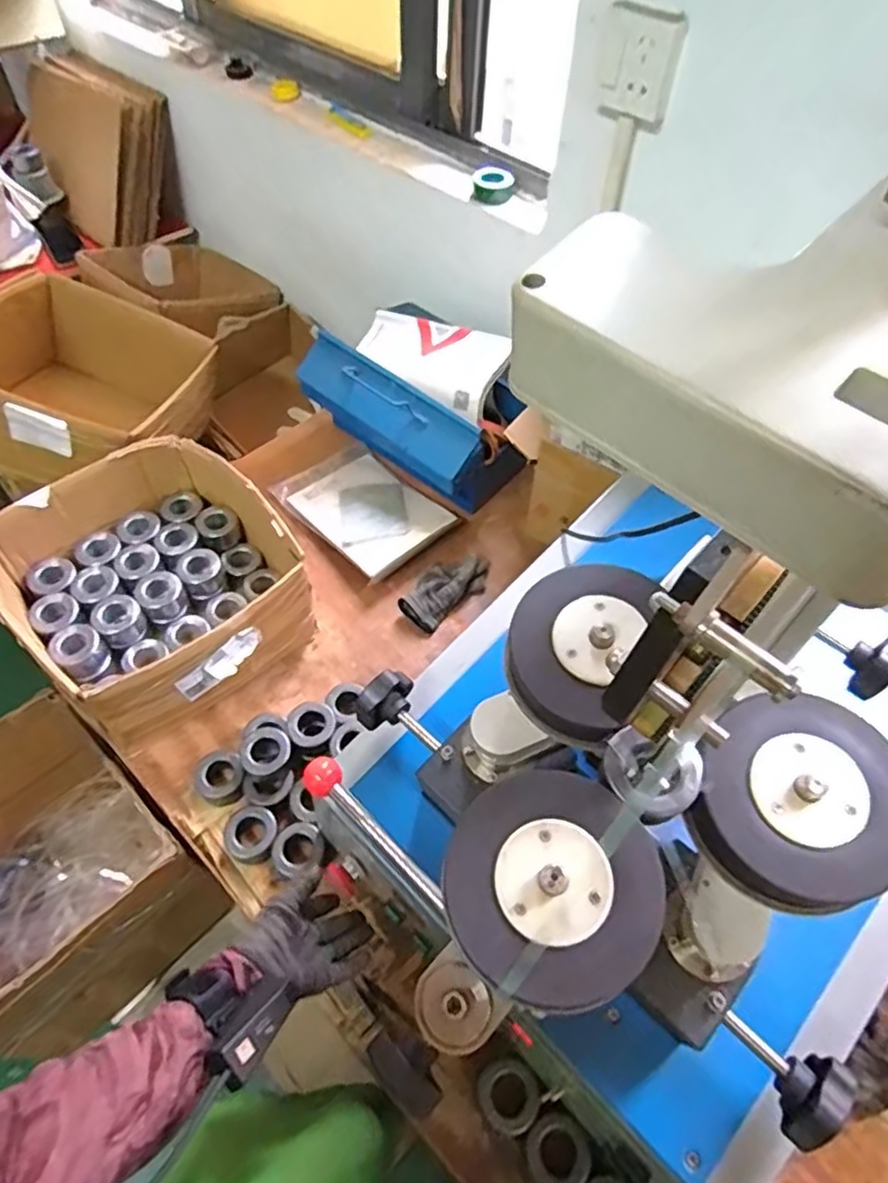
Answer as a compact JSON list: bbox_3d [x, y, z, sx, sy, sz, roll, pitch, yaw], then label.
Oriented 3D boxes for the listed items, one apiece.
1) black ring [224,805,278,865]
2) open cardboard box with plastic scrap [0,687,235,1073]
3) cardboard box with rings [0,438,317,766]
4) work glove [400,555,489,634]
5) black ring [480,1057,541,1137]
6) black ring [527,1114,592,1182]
[{"bbox_3d":[-0.233,0.299,0.807,0.061,0.038,0.061,1,55,-1],"label":"black ring"},{"bbox_3d":[-0.533,0.379,0.896,0.300,0.257,0.313,-38,64,-25],"label":"open cardboard box with plastic scrap"},{"bbox_3d":[-0.391,0.000,0.919,0.340,0.182,0.355,-37,64,-24],"label":"cardboard box with rings"},{"bbox_3d":[0.002,-0.007,1.027,0.155,0.035,0.083,-36,64,-24],"label":"work glove"},{"bbox_3d":[0.064,0.494,0.647,0.057,0.027,0.060,-33,62,-22],"label":"black ring"},{"bbox_3d":[0.110,0.540,0.633,0.058,0.022,0.059,1,55,-1],"label":"black ring"}]

